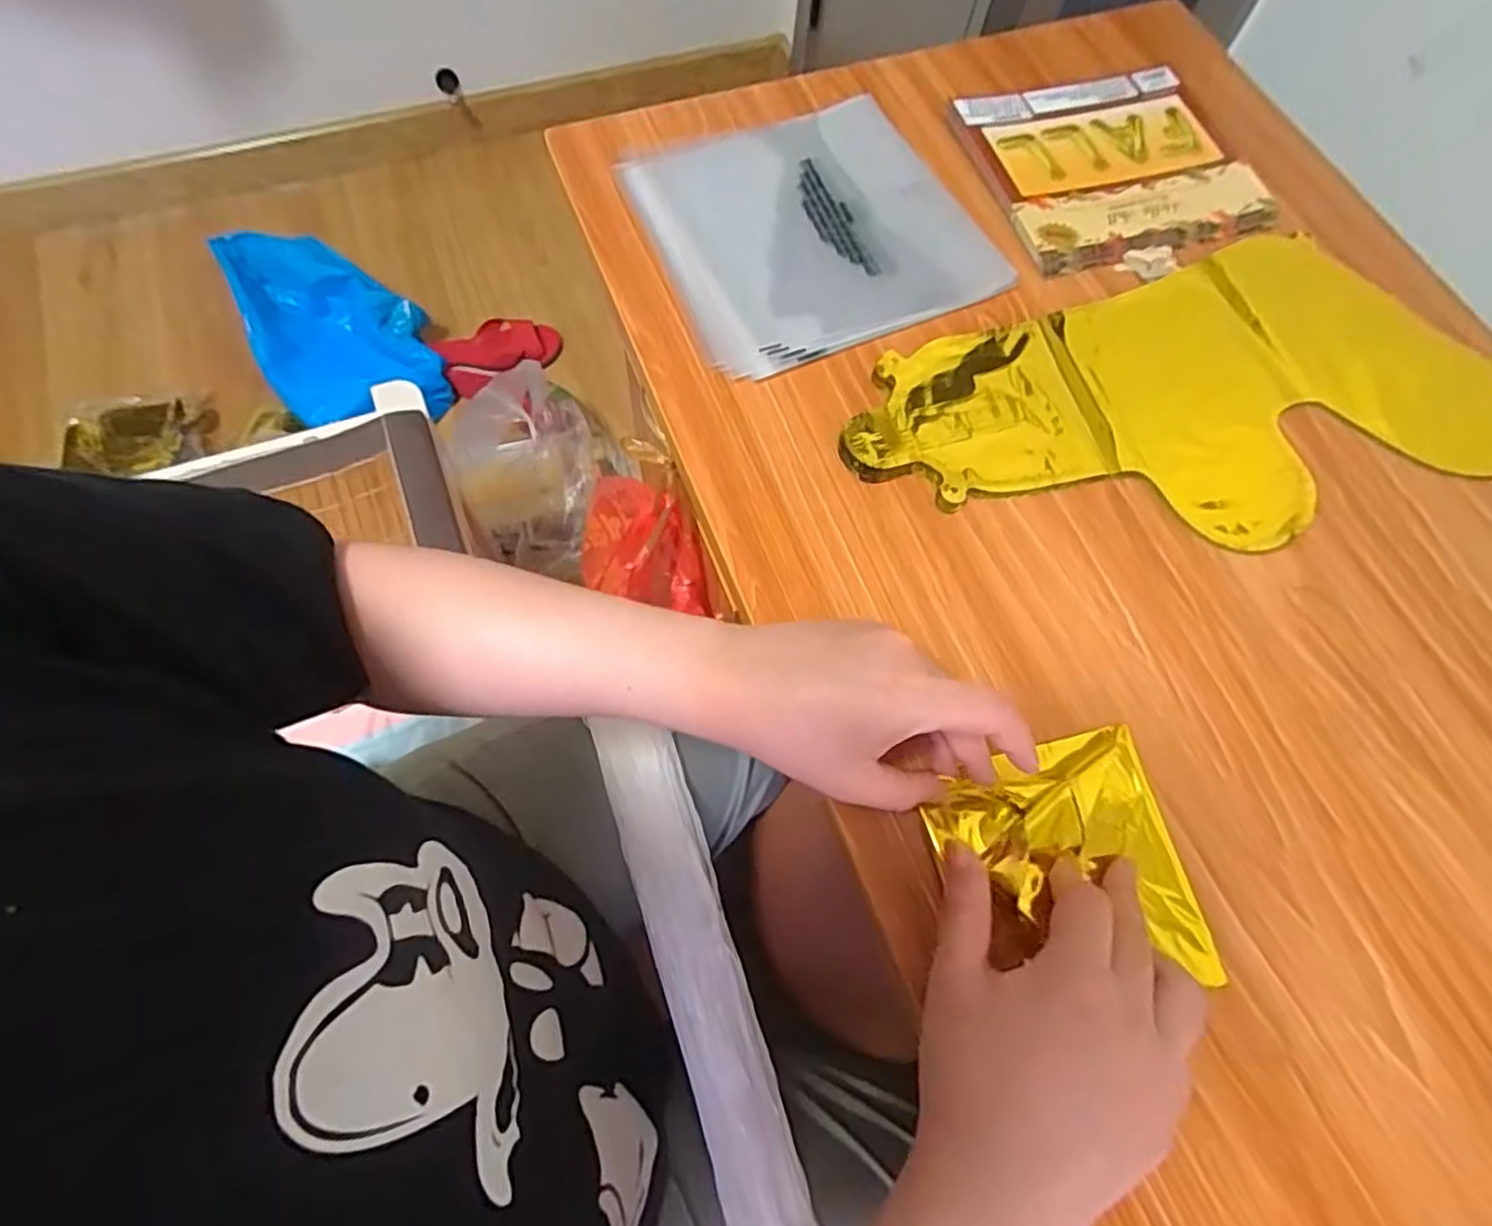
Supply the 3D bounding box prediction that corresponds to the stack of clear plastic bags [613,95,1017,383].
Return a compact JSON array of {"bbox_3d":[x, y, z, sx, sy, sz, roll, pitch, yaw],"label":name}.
[{"bbox_3d":[0.042,-0.262,0.496,0.207,0.010,0.194,-23,71,-11],"label":"stack of clear plastic bags"}]

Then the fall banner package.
[{"bbox_3d":[0.265,-0.322,0.530,0.179,0.008,0.174,-17,70,-9],"label":"fall banner package"}]

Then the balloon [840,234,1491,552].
[{"bbox_3d":[0.266,-0.128,0.454,0.403,0.013,0.192,-18,70,-9],"label":"balloon"}]

